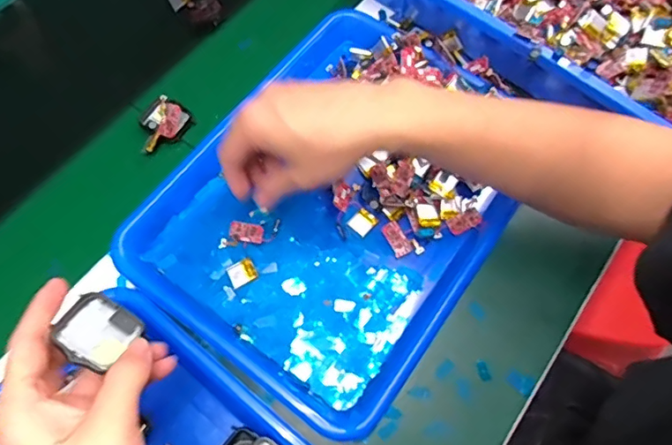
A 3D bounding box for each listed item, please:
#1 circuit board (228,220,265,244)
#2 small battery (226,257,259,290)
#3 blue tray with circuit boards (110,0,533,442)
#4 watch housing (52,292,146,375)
[{"bbox_3d":[-0.075,0.008,0.426,0.030,0.004,0.016,12,92,12],"label":"circuit board"},{"bbox_3d":[-0.077,0.041,0.417,0.022,0.008,0.020,-23,69,-11],"label":"small battery"},{"bbox_3d":[0.007,-0.027,0.443,0.258,0.053,0.333,35,70,12],"label":"blue tray with circuit boards"},{"bbox_3d":[-0.139,0.063,0.295,0.040,0.014,0.037,30,65,14],"label":"watch housing"}]

